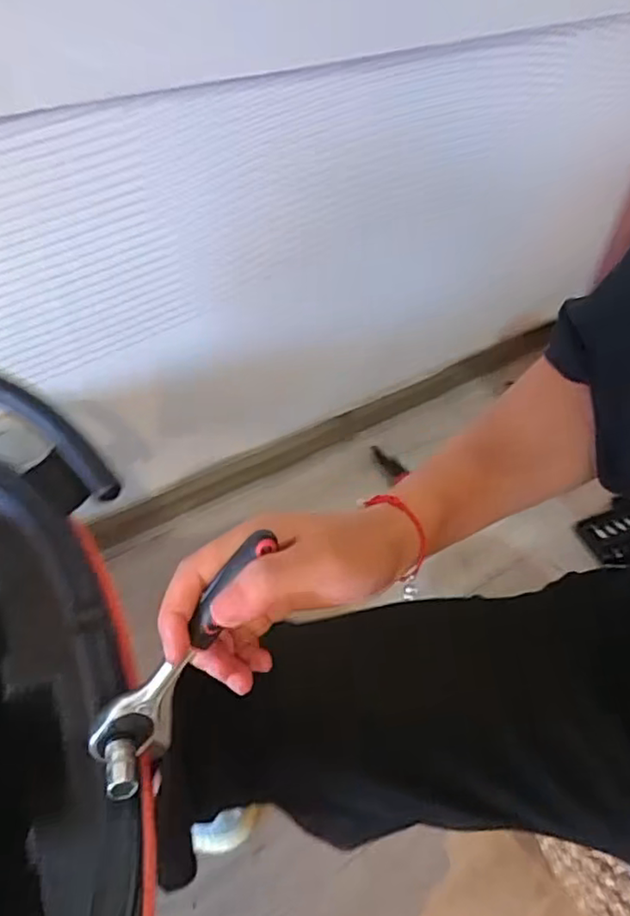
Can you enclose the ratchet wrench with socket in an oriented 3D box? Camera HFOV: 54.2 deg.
[{"bbox_3d":[-0.063,0.094,0.293,0.035,0.024,0.137,35,96,27],"label":"ratchet wrench with socket"}]

